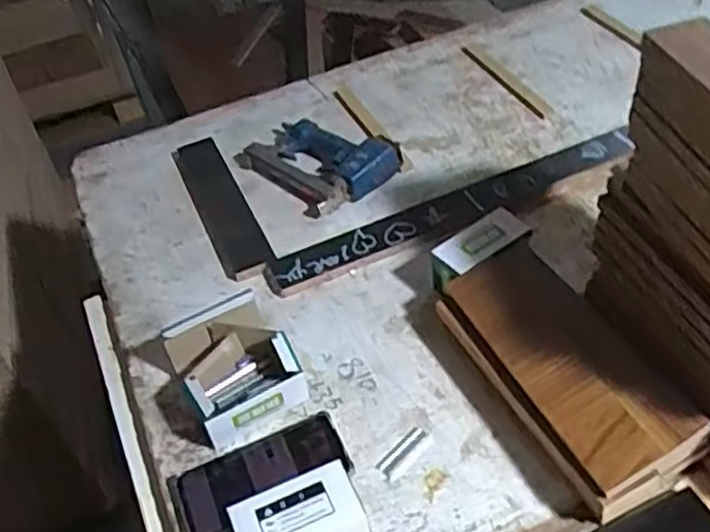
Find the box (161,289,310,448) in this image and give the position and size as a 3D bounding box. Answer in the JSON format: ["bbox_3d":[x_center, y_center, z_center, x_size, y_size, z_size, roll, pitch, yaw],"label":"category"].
[{"bbox_3d":[-0.126,0.104,0.780,0.113,0.058,0.136,-26,49,-17],"label":"box"}]

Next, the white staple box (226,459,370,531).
[{"bbox_3d":[-0.048,0.231,0.654,0.107,0.055,0.065,-22,47,-13],"label":"white staple box"}]

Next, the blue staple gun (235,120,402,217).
[{"bbox_3d":[-0.060,-0.157,1.028,0.214,0.047,0.146,31,57,31],"label":"blue staple gun"}]

